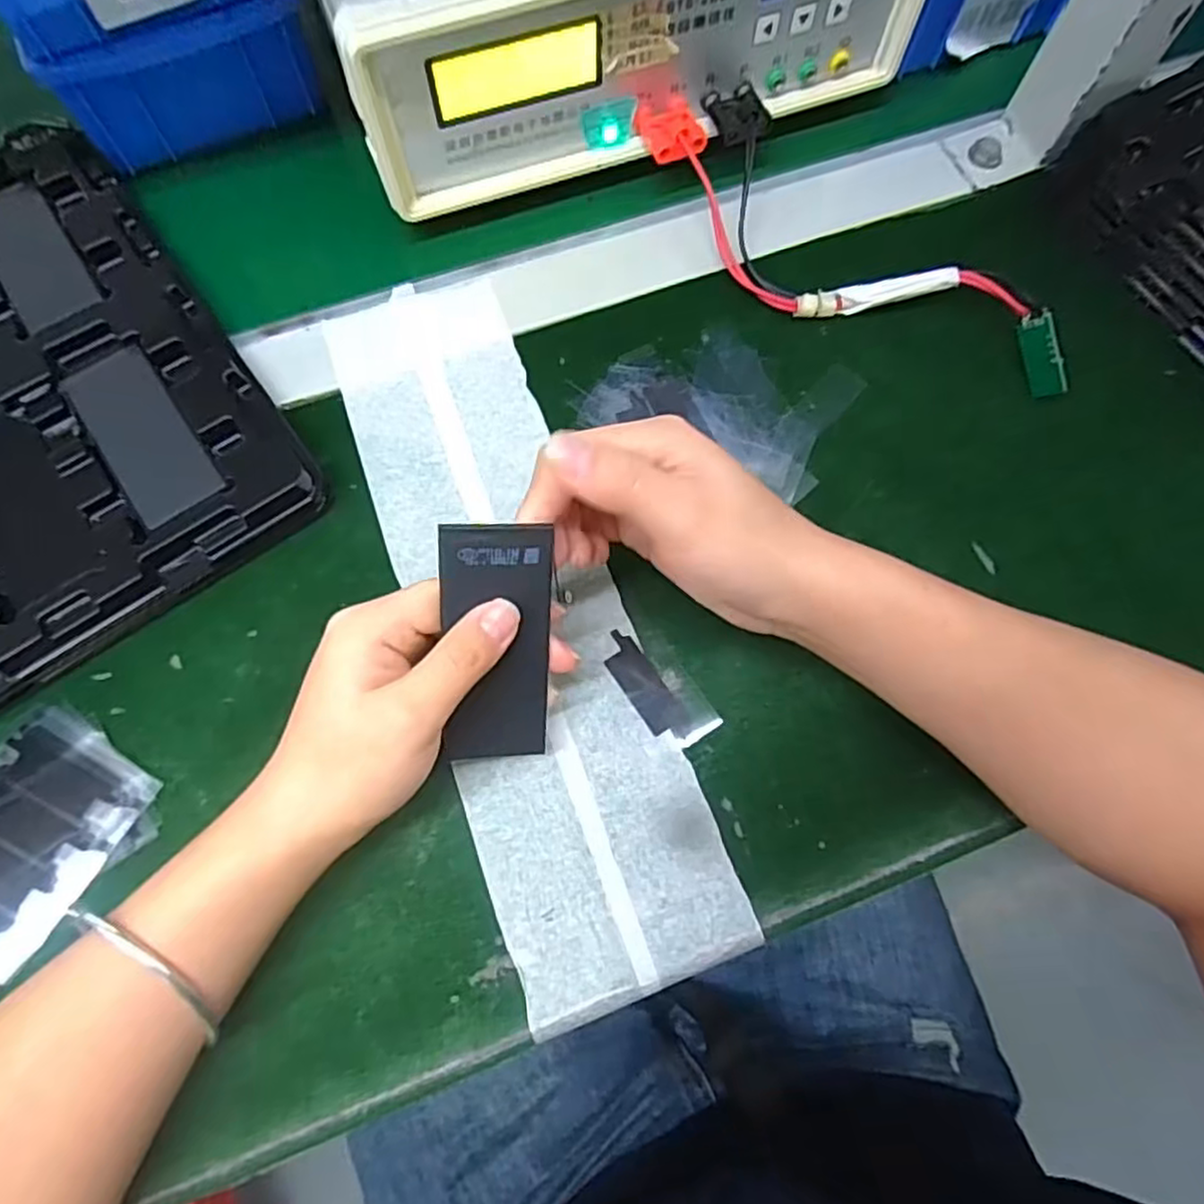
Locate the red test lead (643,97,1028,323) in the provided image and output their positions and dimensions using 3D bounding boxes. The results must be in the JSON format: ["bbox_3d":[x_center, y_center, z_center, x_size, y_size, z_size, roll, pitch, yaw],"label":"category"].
[{"bbox_3d":[0.103,-0.182,0.354,0.211,0.034,0.057,35,75,9],"label":"red test lead"}]

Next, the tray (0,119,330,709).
[{"bbox_3d":[-0.288,-0.090,0.326,0.220,0.025,0.269,-36,76,-11],"label":"tray"}]

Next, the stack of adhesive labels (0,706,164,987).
[{"bbox_3d":[-0.230,0.096,0.280,0.071,0.008,0.095,38,75,10],"label":"stack of adhesive labels"}]

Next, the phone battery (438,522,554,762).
[{"bbox_3d":[-0.038,0.018,0.258,0.038,0.005,0.094,-2,116,-12],"label":"phone battery"}]

